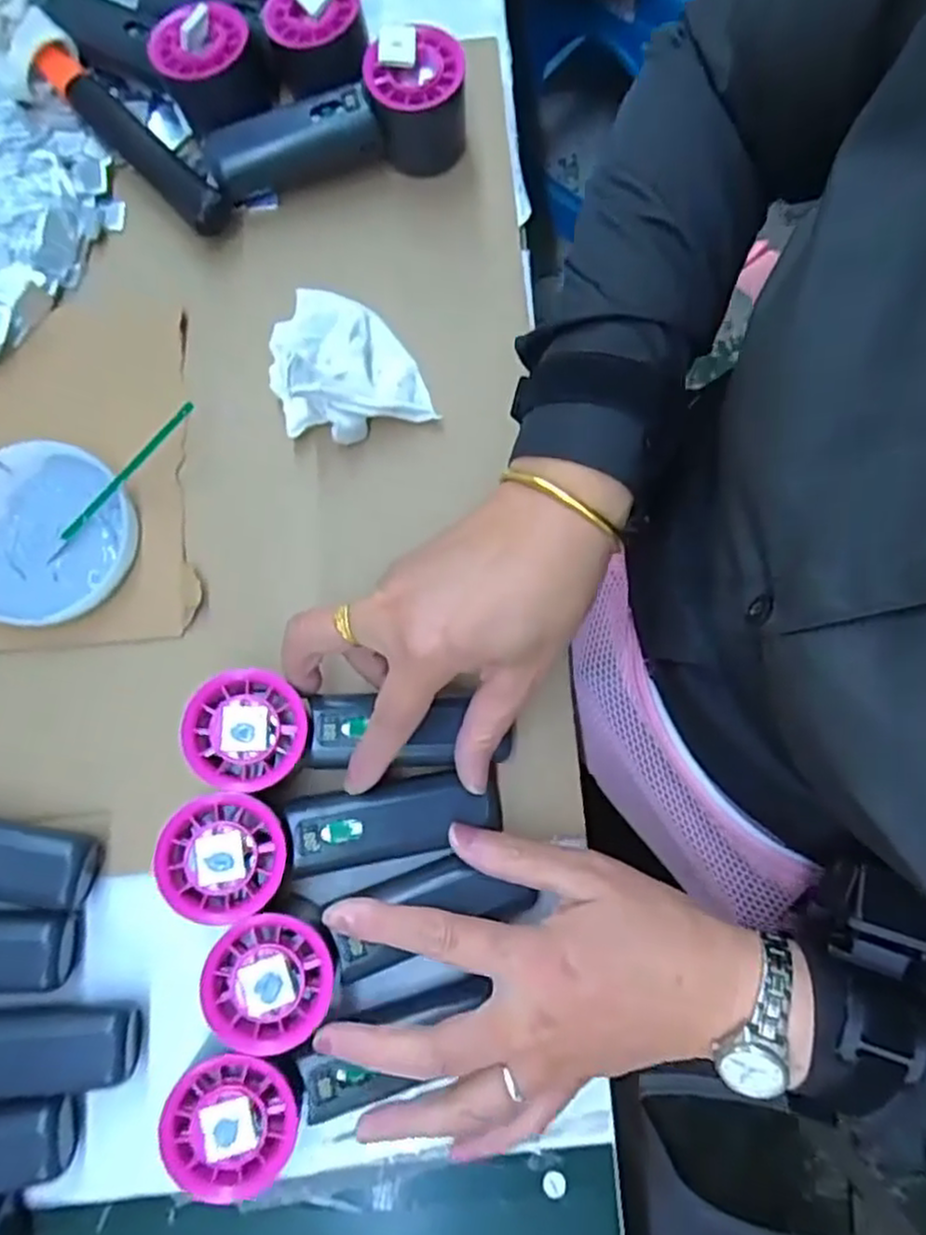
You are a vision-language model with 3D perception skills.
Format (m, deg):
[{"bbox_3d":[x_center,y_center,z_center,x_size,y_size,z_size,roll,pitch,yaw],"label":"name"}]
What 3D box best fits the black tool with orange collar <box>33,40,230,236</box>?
[{"bbox_3d":[-0.203,-0.292,0.444,0.023,0.028,0.160,-43,81,-7],"label":"black tool with orange collar"}]

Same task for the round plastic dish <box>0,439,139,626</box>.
[{"bbox_3d":[-0.232,-0.046,0.398,0.099,0.019,0.097,0,79,0],"label":"round plastic dish"}]

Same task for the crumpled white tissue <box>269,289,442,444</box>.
[{"bbox_3d":[-0.071,-0.149,0.407,0.080,0.043,0.093,-21,79,-4],"label":"crumpled white tissue"}]

